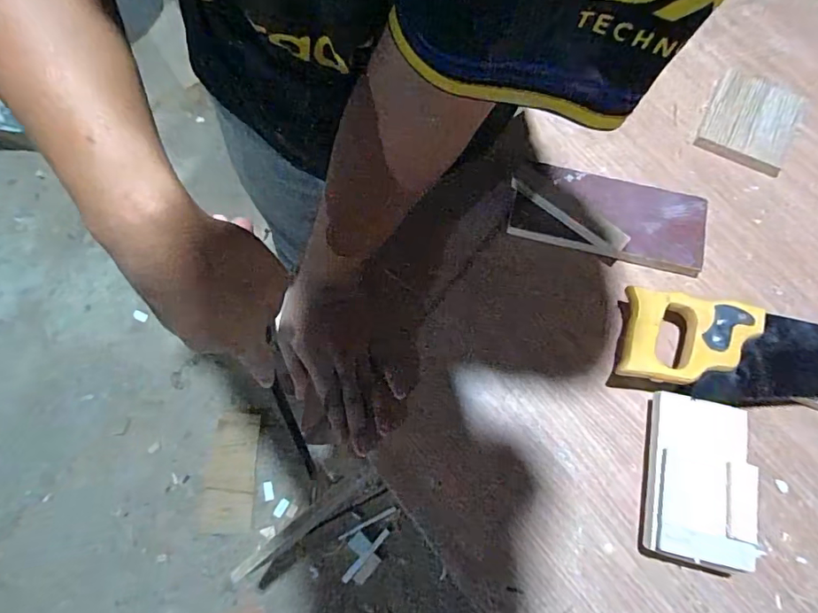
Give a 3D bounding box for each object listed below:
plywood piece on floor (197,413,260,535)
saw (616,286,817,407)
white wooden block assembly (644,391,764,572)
[{"bbox_3d":[-0.432,0.399,1.204,0.133,0.012,0.271,-6,68,12],"label":"plywood piece on floor"},{"bbox_3d":[0.412,0.058,0.499,0.402,0.041,0.105,8,72,3],"label":"saw"},{"bbox_3d":[0.266,0.158,0.460,0.088,0.052,0.142,12,72,4],"label":"white wooden block assembly"}]

